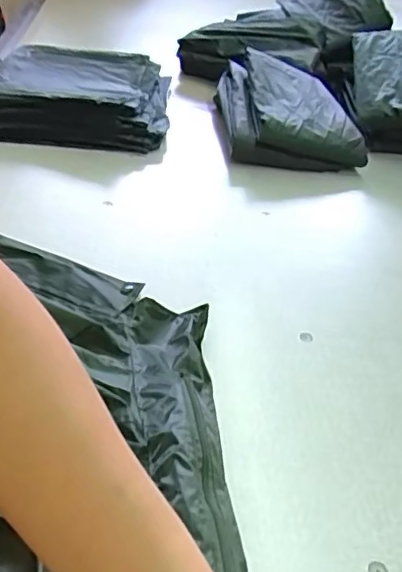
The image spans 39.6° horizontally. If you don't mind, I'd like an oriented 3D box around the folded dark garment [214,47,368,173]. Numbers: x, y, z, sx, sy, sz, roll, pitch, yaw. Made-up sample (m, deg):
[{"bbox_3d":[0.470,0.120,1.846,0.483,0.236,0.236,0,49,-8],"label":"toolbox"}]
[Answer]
[{"bbox_3d":[0.150,-0.312,0.995,0.226,0.092,0.292,3,38,-7],"label":"folded dark garment"}]

